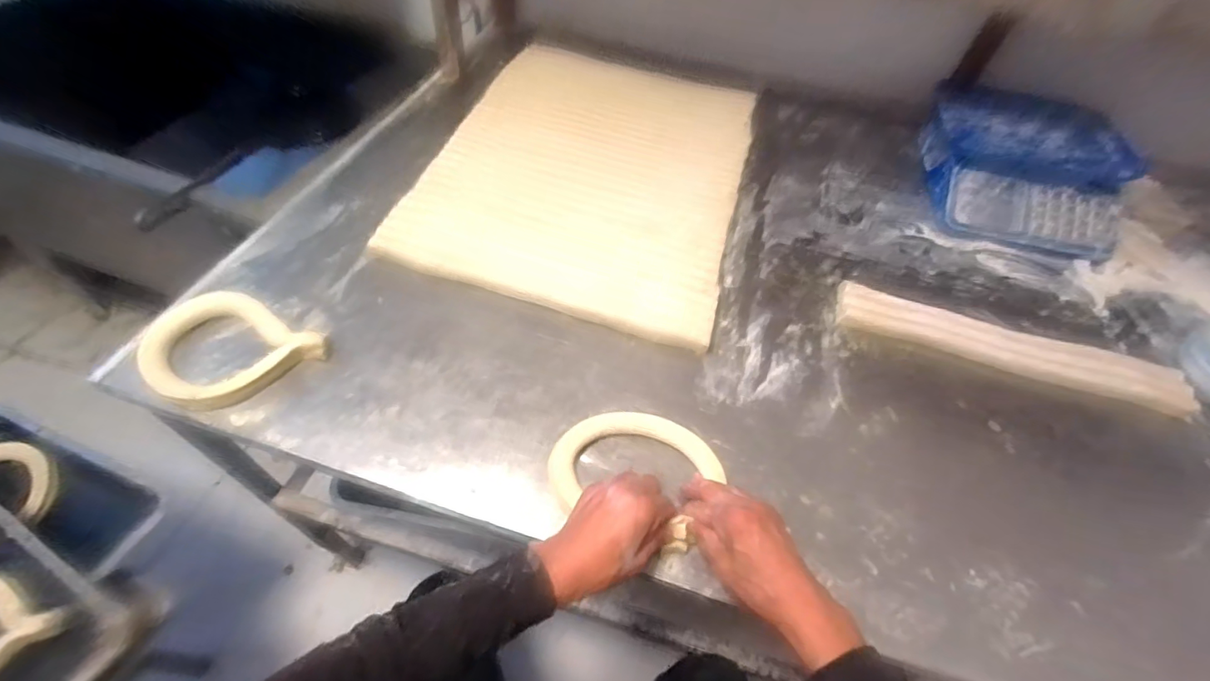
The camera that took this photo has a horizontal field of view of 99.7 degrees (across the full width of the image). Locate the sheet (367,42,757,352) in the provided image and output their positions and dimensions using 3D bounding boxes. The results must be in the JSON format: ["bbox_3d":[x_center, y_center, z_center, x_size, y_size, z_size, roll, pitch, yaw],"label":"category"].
[{"bbox_3d":[-0.010,-0.340,0.897,0.494,0.023,0.742,16,53,6],"label":"sheet"}]

